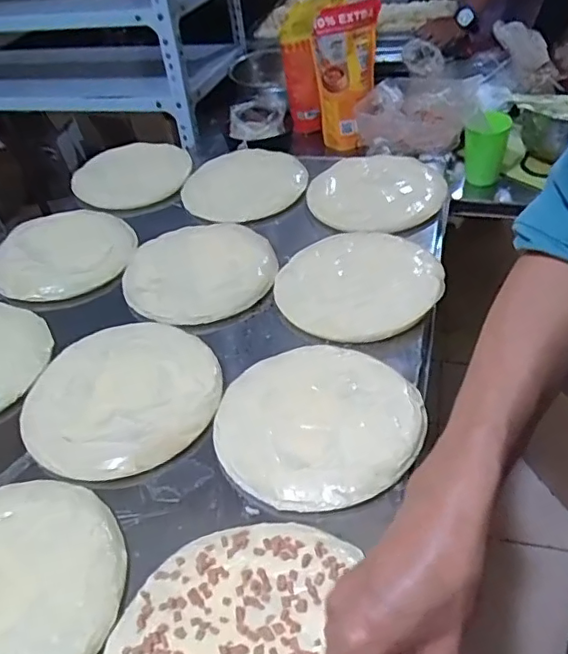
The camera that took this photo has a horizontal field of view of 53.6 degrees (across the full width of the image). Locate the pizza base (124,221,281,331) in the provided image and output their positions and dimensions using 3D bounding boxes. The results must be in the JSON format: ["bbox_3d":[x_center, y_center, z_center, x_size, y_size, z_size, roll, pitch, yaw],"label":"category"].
[{"bbox_3d":[-0.112,-0.077,0.757,0.197,0.022,0.194,-16,42,-11],"label":"pizza base"}]

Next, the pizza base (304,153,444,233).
[{"bbox_3d":[0.133,-0.205,0.841,0.192,0.021,0.201,-5,45,5],"label":"pizza base"}]

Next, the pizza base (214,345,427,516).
[{"bbox_3d":[0.032,0.090,0.547,0.190,0.018,0.188,-4,41,3],"label":"pizza base"}]

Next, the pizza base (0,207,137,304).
[{"bbox_3d":[-0.319,-0.114,0.803,0.199,0.025,0.181,-20,42,-15],"label":"pizza base"}]

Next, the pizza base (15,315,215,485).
[{"bbox_3d":[-0.172,0.068,0.598,0.199,0.019,0.201,-21,43,-16],"label":"pizza base"}]

